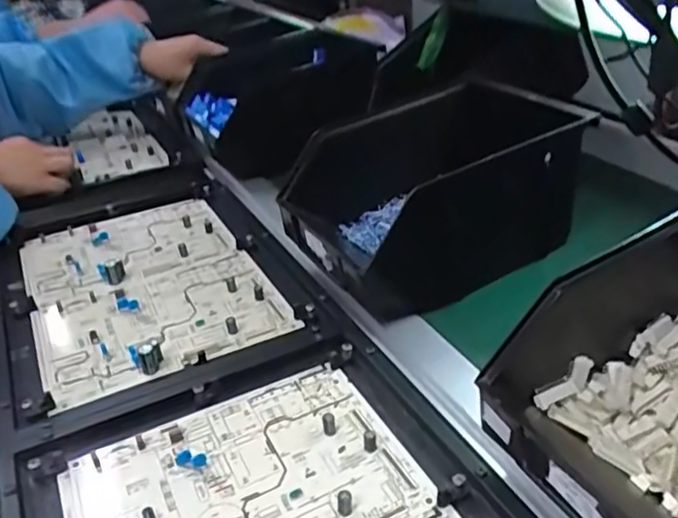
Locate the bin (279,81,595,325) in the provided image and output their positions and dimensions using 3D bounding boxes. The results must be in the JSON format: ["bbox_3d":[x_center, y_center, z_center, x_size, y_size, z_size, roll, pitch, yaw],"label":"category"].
[{"bbox_3d":[0.097,-0.058,0.559,0.271,0.132,0.171,-18,33,-23],"label":"bin"}]

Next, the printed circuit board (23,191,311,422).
[{"bbox_3d":[-0.181,0.016,0.583,0.194,0.015,0.289,-17,33,-22],"label":"printed circuit board"}]

